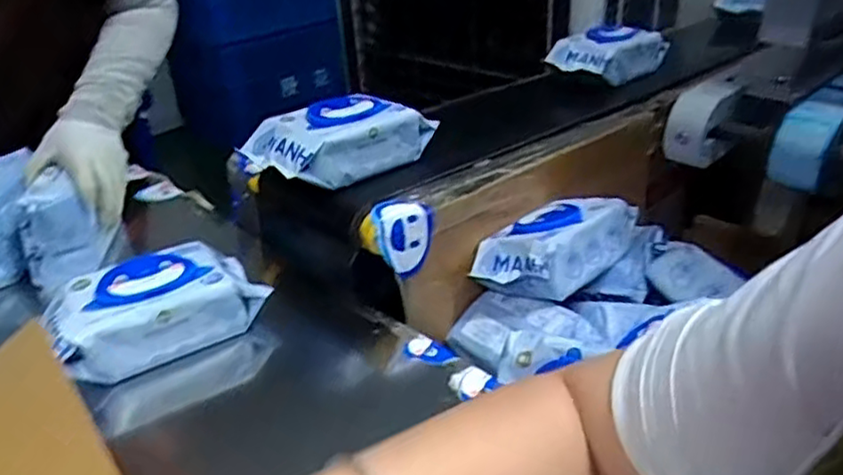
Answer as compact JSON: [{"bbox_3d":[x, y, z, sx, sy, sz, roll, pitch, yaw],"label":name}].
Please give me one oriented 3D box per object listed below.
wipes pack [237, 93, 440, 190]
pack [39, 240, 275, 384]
[{"bbox_3d":[-0.103,-0.122,0.846,0.121,0.078,0.216,24,38,38],"label":"wipes pack"},{"bbox_3d":[-0.277,0.070,0.723,0.214,0.070,0.109,-20,34,-28],"label":"pack"}]

